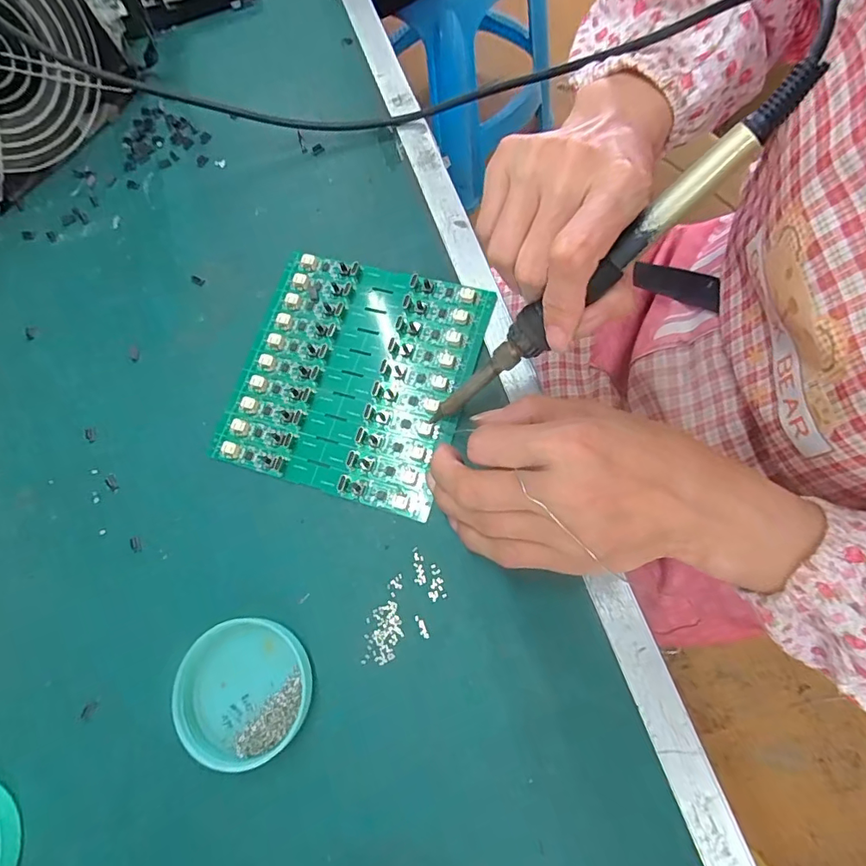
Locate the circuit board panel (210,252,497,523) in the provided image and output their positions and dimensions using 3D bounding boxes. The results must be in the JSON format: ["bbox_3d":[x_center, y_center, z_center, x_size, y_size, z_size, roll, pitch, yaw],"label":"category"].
[{"bbox_3d":[-0.048,-0.036,0.293,0.133,0.006,0.140,15,77,11],"label":"circuit board panel"}]

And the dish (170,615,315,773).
[{"bbox_3d":[-0.092,0.125,0.245,0.062,0.015,0.062,-2,73,6],"label":"dish"}]

